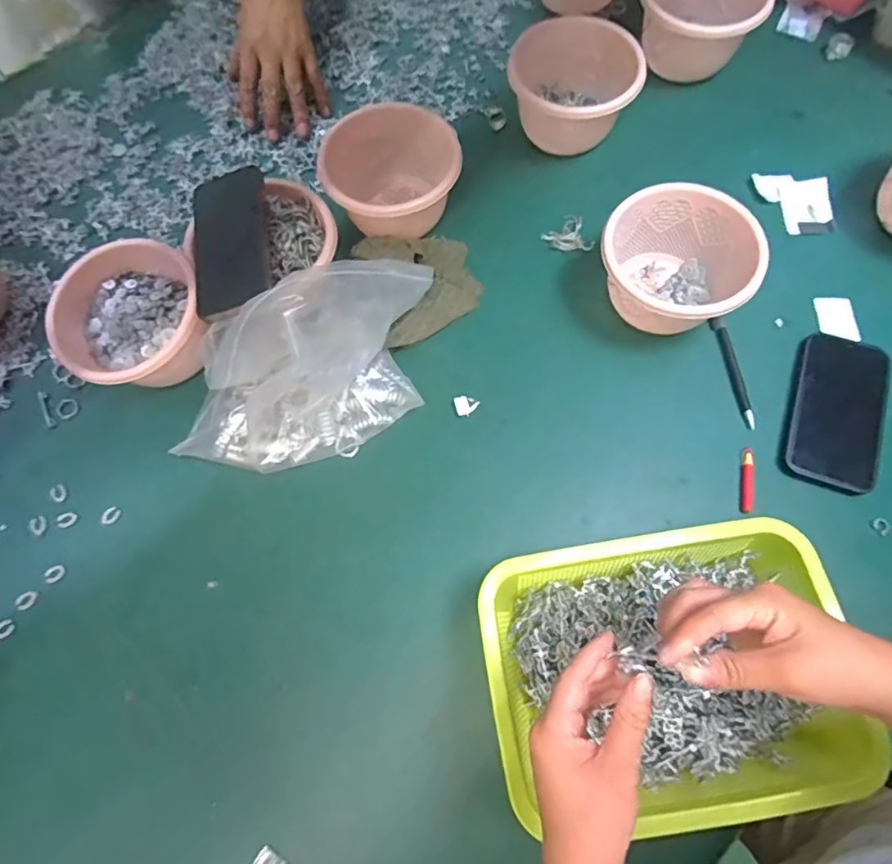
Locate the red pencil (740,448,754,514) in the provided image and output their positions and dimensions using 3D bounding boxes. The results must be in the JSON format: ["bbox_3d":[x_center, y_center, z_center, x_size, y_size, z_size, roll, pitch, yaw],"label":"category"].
[{"bbox_3d":[0.289,0.046,0.508,0.012,0.005,0.064,10,72,6],"label":"red pencil"}]

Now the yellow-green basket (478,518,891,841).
[{"bbox_3d":[0.167,0.185,0.416,0.264,0.063,0.200,-10,71,-1],"label":"yellow-green basket"}]

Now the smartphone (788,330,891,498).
[{"bbox_3d":[0.390,-0.023,0.526,0.083,0.013,0.158,18,73,8],"label":"smartphone"}]

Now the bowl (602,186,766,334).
[{"bbox_3d":[0.230,-0.165,0.545,0.143,0.086,0.140,-1,71,2],"label":"bowl"}]

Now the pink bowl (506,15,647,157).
[{"bbox_3d":[0.150,-0.407,0.634,0.140,0.082,0.129,-1,71,2],"label":"pink bowl"}]

